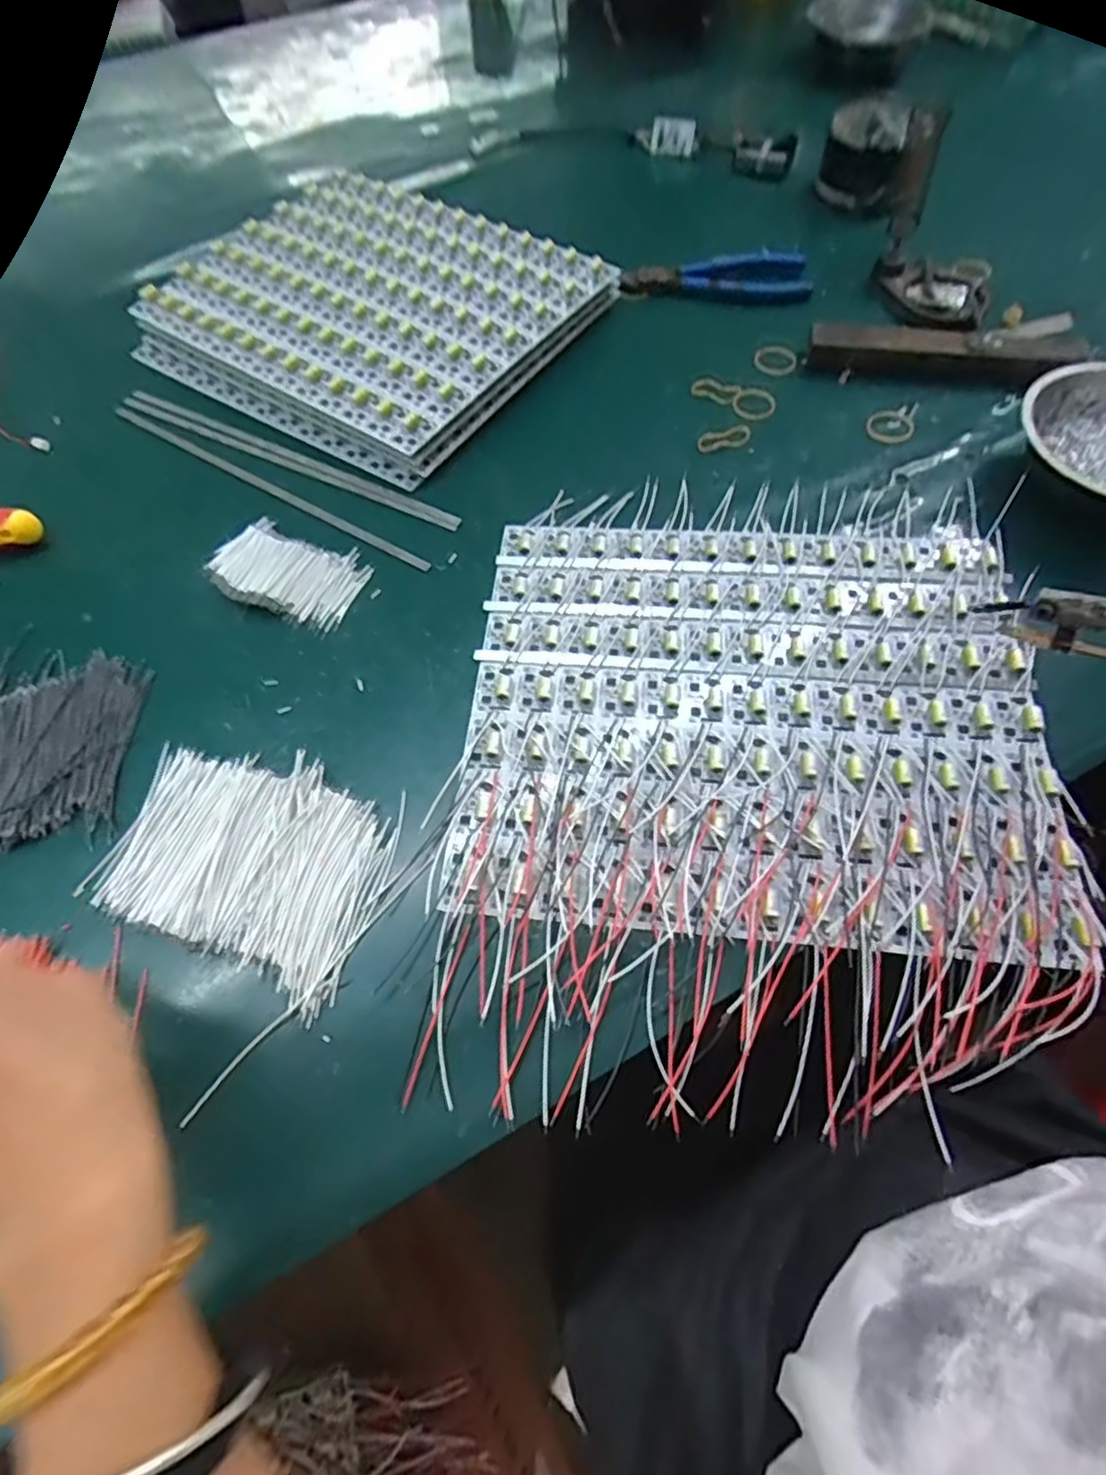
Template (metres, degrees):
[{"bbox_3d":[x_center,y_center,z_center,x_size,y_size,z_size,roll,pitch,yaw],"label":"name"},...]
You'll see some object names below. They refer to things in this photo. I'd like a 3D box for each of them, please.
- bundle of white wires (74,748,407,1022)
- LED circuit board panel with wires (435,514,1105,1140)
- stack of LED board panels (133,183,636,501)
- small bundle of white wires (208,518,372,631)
[{"bbox_3d":[-0.151,0.056,0.314,0.136,0.010,0.097,15,62,10],"label":"bundle of white wires"},{"bbox_3d":[0.100,0.002,0.332,0.284,0.018,0.305,3,61,4],"label":"LED circuit board panel with wires"},{"bbox_3d":[-0.144,-0.339,0.514,0.300,0.033,0.255,27,65,16],"label":"stack of LED board panels"},{"bbox_3d":[-0.167,-0.105,0.404,0.101,0.012,0.063,20,64,13],"label":"small bundle of white wires"}]

